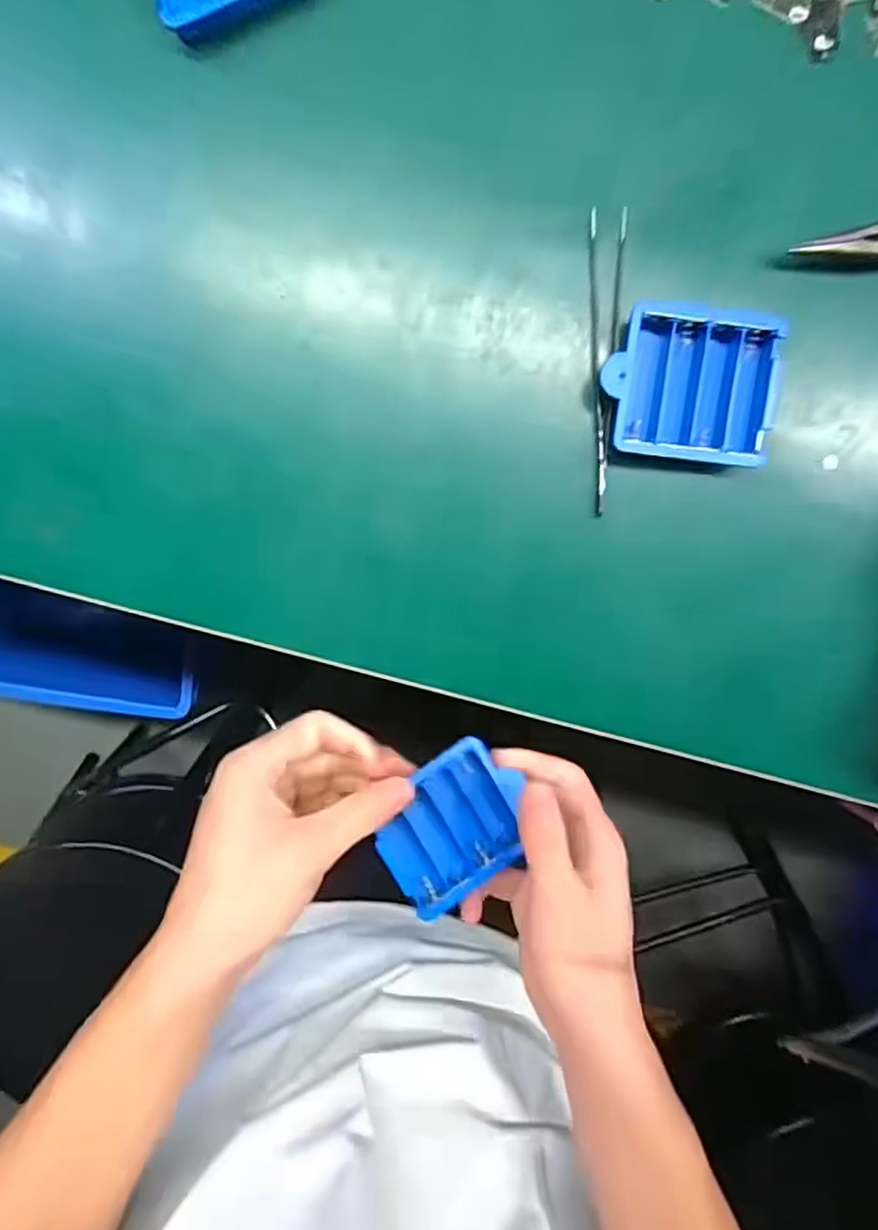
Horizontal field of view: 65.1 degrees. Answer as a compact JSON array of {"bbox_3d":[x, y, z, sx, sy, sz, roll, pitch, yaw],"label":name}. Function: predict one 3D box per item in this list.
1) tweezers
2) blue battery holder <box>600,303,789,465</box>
[{"bbox_3d":[0.076,-0.115,0.317,0.016,0.006,0.133,0,100,1],"label":"tweezers"},{"bbox_3d":[0.113,-0.103,0.310,0.075,0.020,0.065,5,100,1],"label":"blue battery holder"}]

